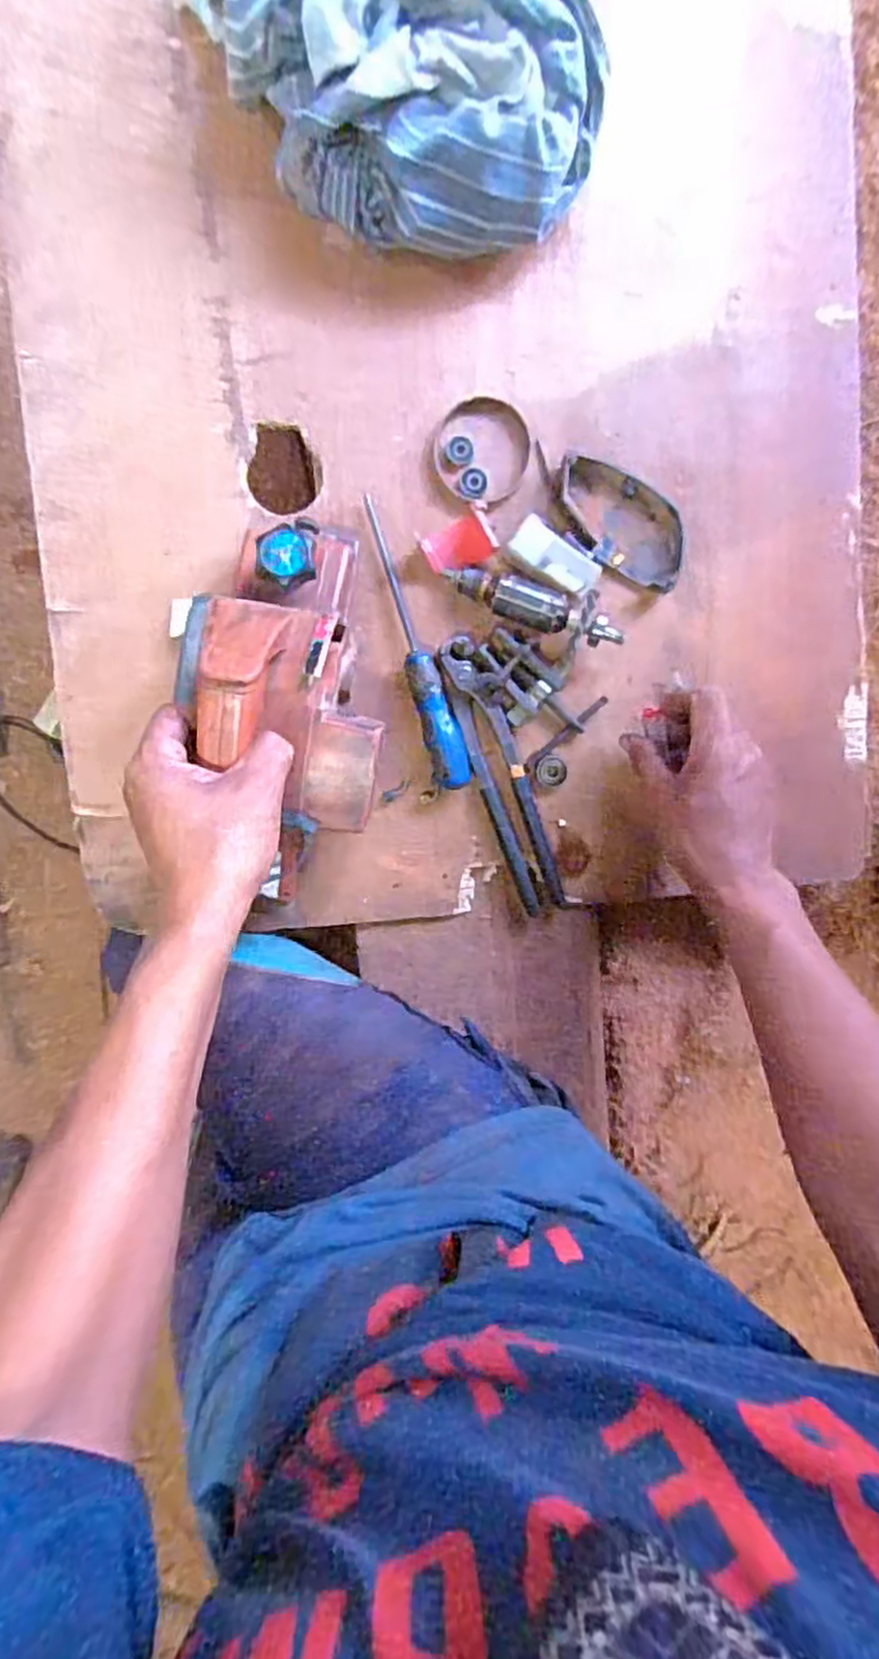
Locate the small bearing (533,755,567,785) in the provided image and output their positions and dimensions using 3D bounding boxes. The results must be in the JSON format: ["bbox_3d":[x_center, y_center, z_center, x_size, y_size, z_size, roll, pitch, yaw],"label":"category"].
[{"bbox_3d":[0.087,-0.046,0.584,0.025,0.004,0.023,12,96,0],"label":"small bearing"}]

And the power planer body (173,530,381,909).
[{"bbox_3d":[-0.097,-0.093,0.475,0.099,0.153,0.211,-10,96,2],"label":"power planer body"}]

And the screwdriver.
[{"bbox_3d":[-0.017,-0.140,0.562,0.027,0.025,0.222,-15,96,2],"label":"screwdriver"}]

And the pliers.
[{"bbox_3d":[0.052,-0.040,0.578,0.045,0.019,0.220,-19,101,-11],"label":"pliers"}]

